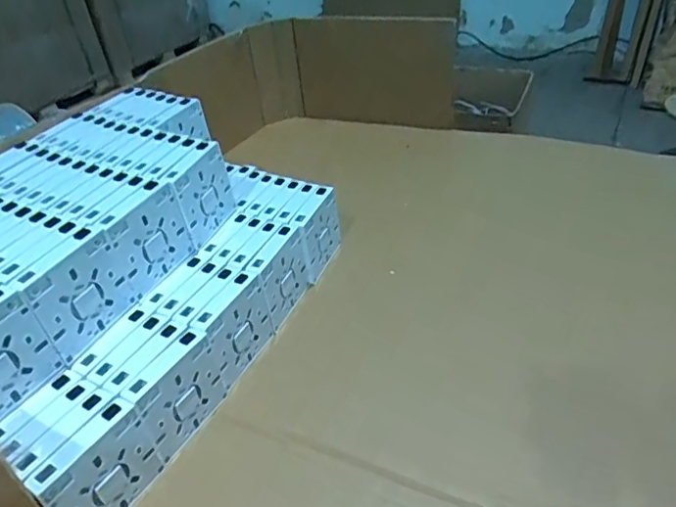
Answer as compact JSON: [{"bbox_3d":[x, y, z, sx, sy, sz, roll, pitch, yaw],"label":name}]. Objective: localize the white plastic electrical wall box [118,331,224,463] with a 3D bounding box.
[{"bbox_3d":[-0.141,0.124,0.482,0.019,0.081,0.086,13,41,26],"label":"white plastic electrical wall box"}]

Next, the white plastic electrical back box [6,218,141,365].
[{"bbox_3d":[-0.225,0.035,0.474,0.020,0.089,0.088,6,38,30],"label":"white plastic electrical back box"}]

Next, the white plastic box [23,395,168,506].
[{"bbox_3d":[-0.184,0.171,0.425,0.020,0.081,0.086,14,41,27],"label":"white plastic box"}]

